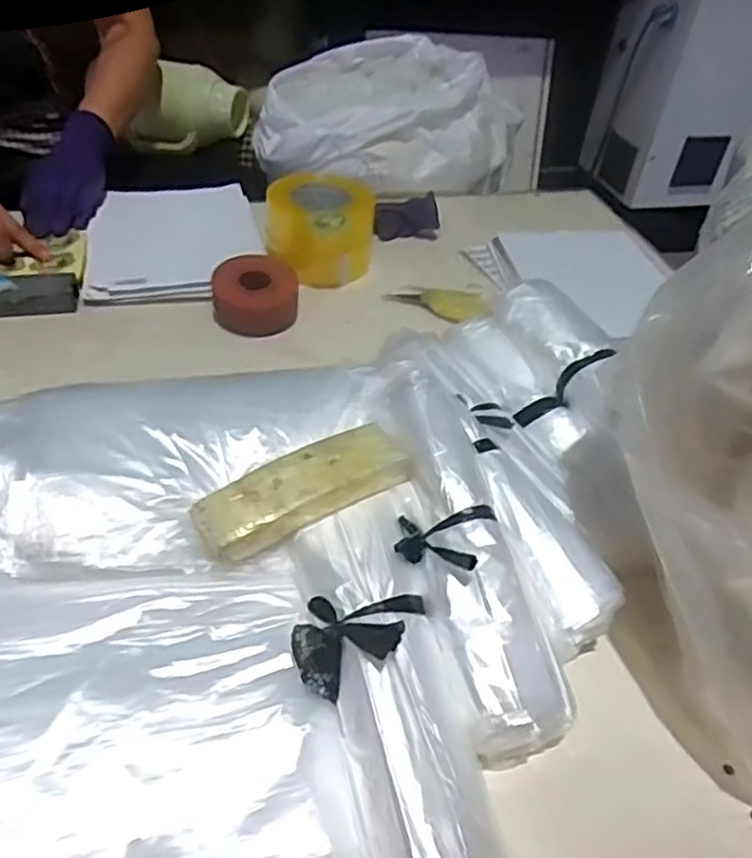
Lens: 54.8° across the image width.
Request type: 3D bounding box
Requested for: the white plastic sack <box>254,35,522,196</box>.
[{"bbox_3d":[0.016,-0.512,1.194,0.398,0.146,0.338,4,41,-4],"label":"white plastic sack"}]

